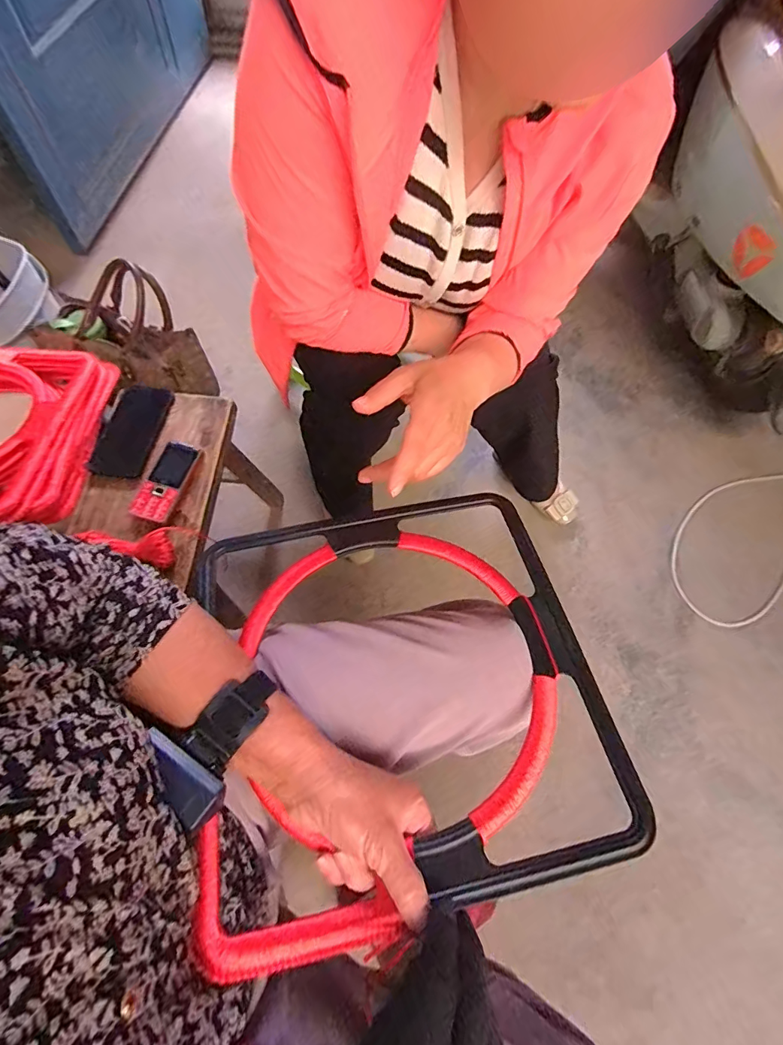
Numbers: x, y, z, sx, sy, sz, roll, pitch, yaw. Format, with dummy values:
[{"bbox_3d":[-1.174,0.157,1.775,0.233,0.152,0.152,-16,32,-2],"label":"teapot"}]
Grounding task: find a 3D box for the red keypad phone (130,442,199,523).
[{"bbox_3d":[-0.323,-0.060,0.651,0.053,0.013,0.125,14,65,2],"label":"red keypad phone"}]

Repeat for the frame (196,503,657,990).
[{"bbox_3d":[0.000,0.126,0.391,0.324,0.023,0.331,-12,57,-8],"label":"frame"}]

